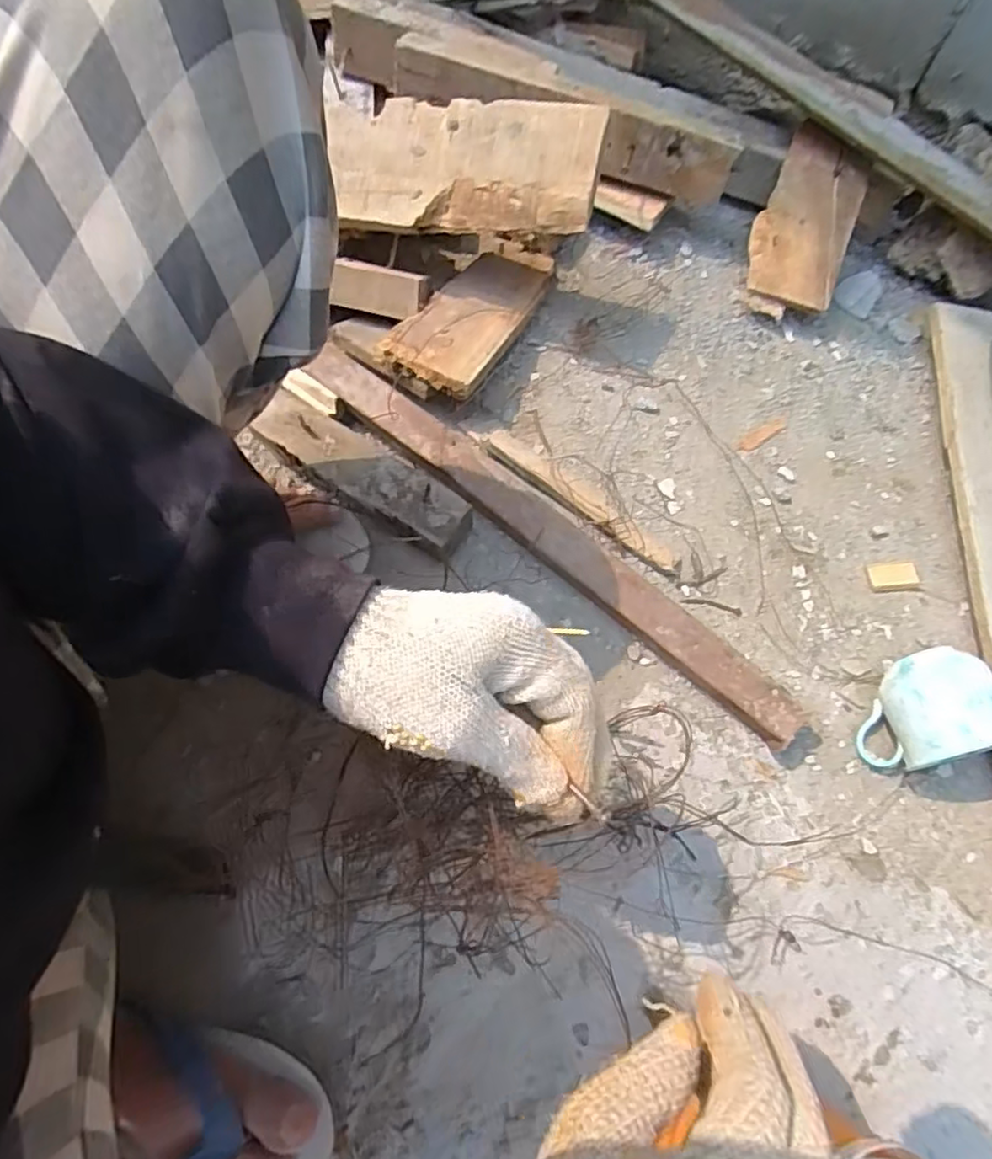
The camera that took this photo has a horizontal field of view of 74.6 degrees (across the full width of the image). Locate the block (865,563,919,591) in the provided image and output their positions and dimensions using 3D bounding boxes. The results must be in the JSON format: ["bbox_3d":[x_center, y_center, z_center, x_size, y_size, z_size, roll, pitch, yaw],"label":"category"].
[{"bbox_3d":[0.334,-0.002,0.549,0.040,0.008,0.022,-1,70,-3],"label":"block"}]

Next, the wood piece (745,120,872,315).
[{"bbox_3d":[0.294,-0.337,0.613,0.086,0.018,0.152,20,92,5],"label":"wood piece"}]

